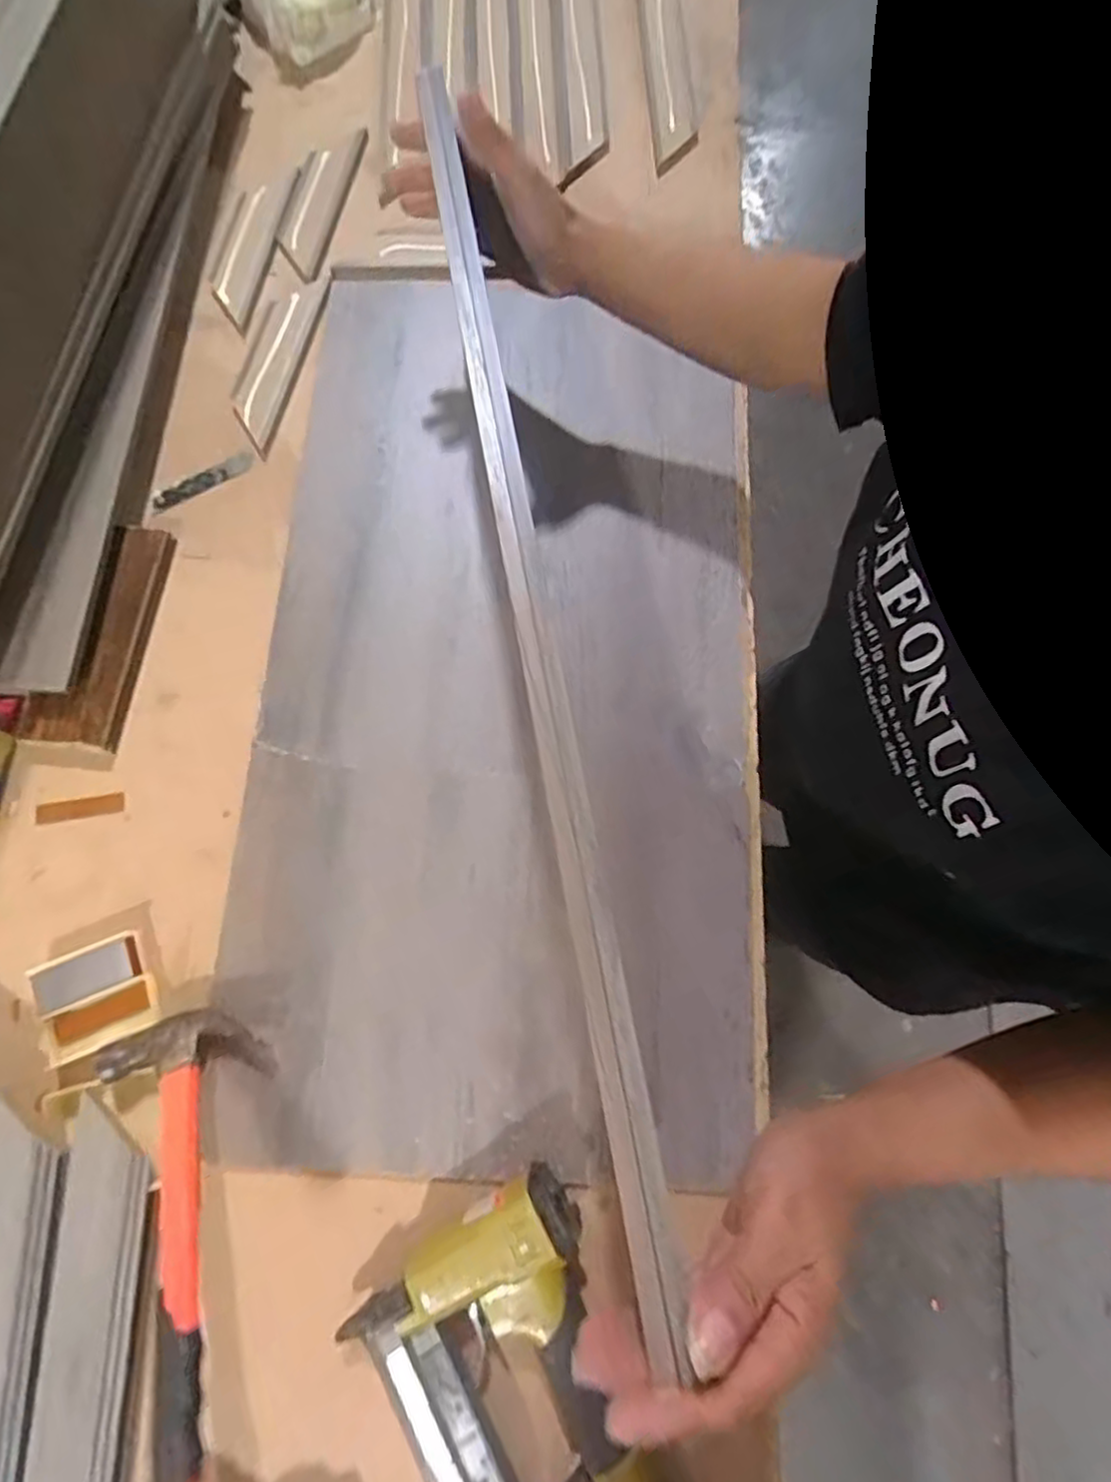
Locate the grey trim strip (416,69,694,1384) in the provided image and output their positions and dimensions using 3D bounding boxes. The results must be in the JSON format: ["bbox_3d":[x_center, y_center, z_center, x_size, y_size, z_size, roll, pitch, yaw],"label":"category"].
[{"bbox_3d":[-0.013,-0.074,0.322,0.020,0.020,0.625,-10,76,-4],"label":"grey trim strip"}]

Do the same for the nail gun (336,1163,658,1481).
[{"bbox_3d":[-0.015,0.380,0.387,0.156,0.042,0.198,-35,80,-9],"label":"nail gun"}]

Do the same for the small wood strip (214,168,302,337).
[{"bbox_3d":[-0.288,-0.468,0.628,0.046,0.011,0.184,9,76,1],"label":"small wood strip"}]

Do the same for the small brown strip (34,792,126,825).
[{"bbox_3d":[-0.354,0.050,0.494,0.063,0.005,0.015,-10,77,-4],"label":"small brown strip"}]

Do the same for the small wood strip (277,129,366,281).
[{"bbox_3d":[-0.232,-0.529,0.650,0.047,0.010,0.179,12,76,1],"label":"small wood strip"}]

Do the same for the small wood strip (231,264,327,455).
[{"bbox_3d":[-0.249,-0.345,0.595,0.049,0.007,0.193,11,76,1],"label":"small wood strip"}]

